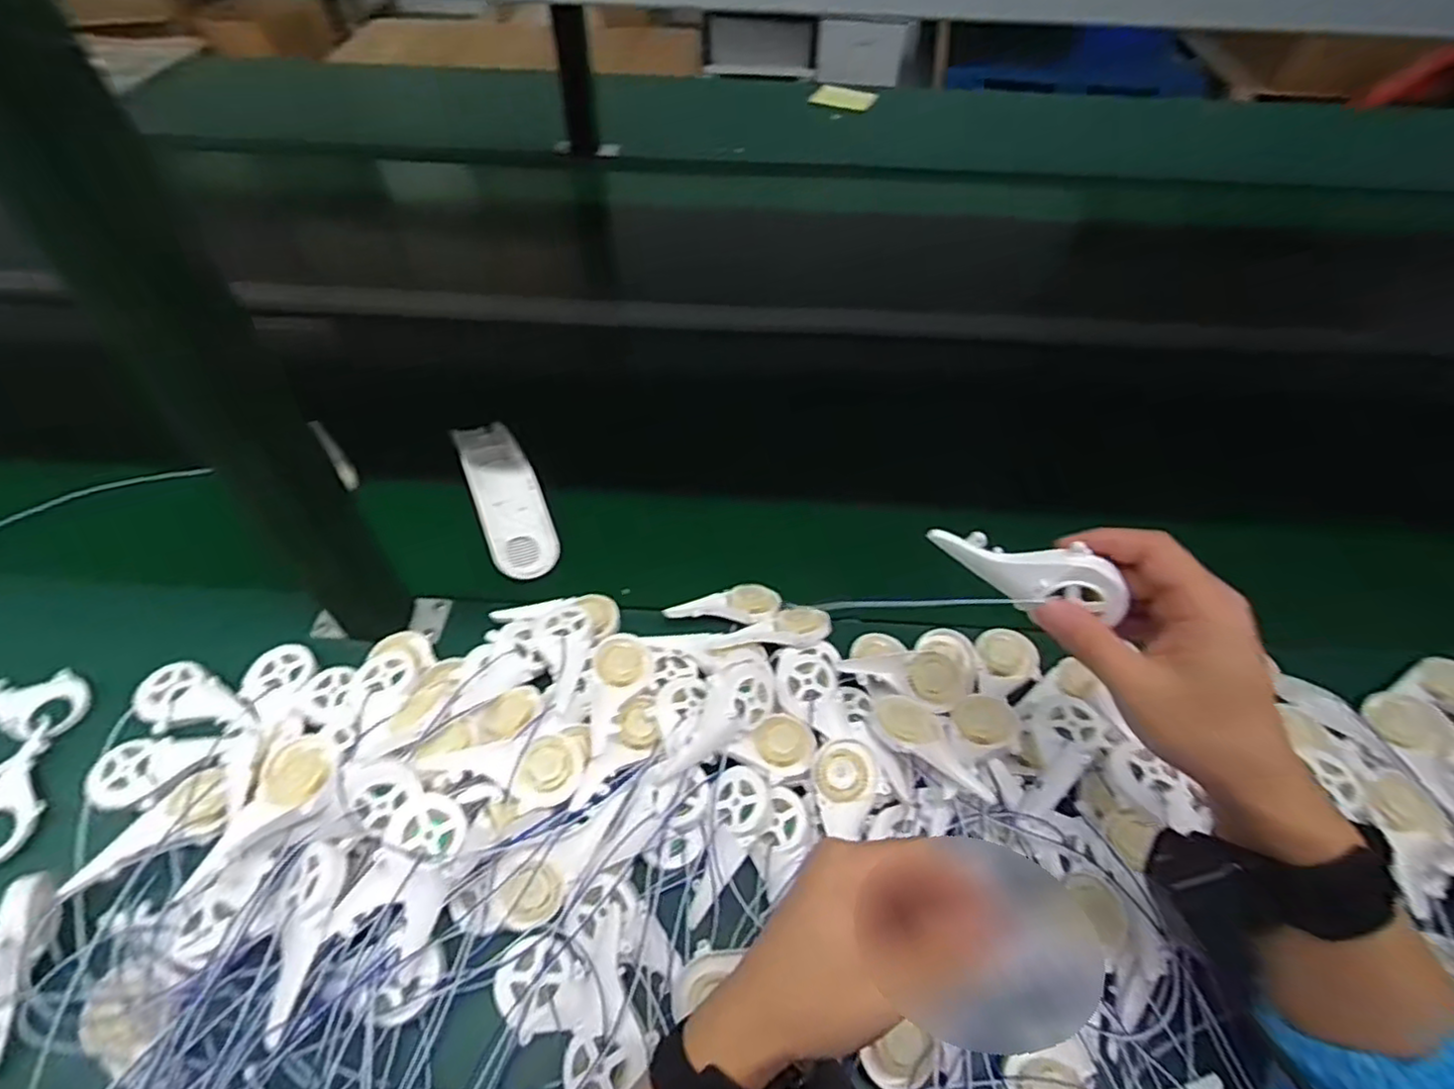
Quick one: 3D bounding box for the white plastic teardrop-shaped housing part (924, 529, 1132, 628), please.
[{"bbox_3d":[0.148,0.015,0.336,0.092,0.031,0.017,19,54,19],"label":"white plastic teardrop-shaped housing part"}]

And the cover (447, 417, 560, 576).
[{"bbox_3d":[-0.197,-0.045,0.602,0.056,0.035,0.166,-20,71,-17],"label":"cover"}]

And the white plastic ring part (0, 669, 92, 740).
[{"bbox_3d":[-0.497,0.110,0.486,0.091,0.008,0.050,27,56,19],"label":"white plastic ring part"}]

